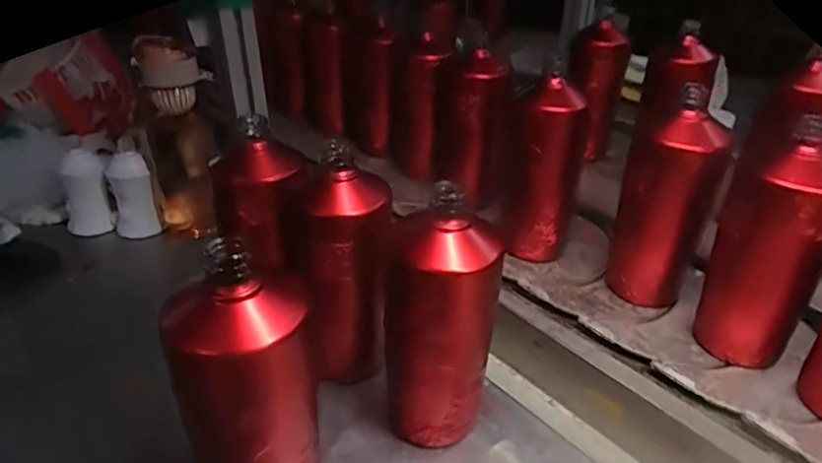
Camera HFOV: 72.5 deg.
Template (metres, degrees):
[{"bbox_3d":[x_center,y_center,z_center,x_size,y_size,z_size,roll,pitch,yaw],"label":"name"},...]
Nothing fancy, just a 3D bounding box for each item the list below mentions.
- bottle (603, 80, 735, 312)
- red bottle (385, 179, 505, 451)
[{"bbox_3d":[0.246,-0.024,0.546,0.059,0.197,0.071,-15,35,-25],"label":"bottle"},{"bbox_3d":[0.022,0.073,0.429,0.079,0.202,0.076,-1,31,-4],"label":"red bottle"}]

